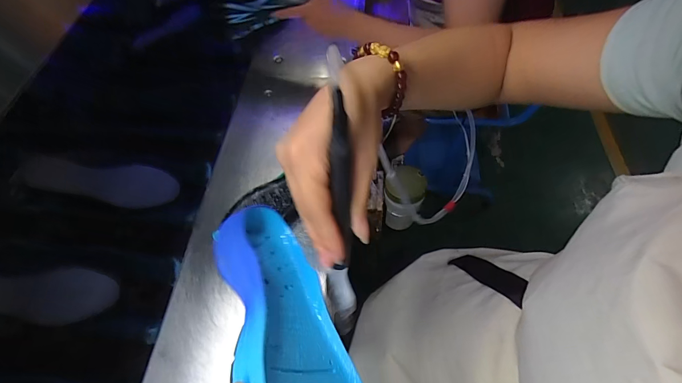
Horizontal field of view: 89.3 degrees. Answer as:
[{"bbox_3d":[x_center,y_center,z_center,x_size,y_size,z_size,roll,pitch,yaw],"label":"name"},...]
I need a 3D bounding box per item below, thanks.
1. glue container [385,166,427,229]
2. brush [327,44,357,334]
[{"bbox_3d":[0.119,0.012,0.649,0.071,0.129,0.071,8,59,9],"label":"glue container"},{"bbox_3d":[-0.001,0.015,0.224,0.021,0.199,0.017,3,29,6],"label":"brush"}]

